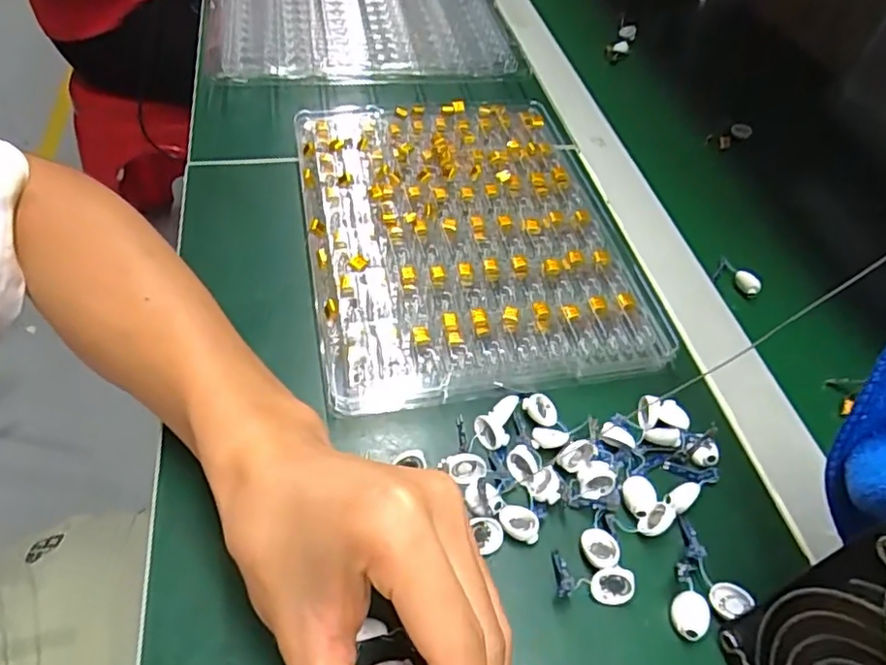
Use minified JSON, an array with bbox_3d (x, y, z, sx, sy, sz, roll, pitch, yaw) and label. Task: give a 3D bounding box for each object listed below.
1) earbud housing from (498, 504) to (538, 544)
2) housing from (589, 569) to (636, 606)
[{"bbox_3d":[0.036,0.087,0.281,0.019,0.006,0.015,27,54,14],"label":"earbud housing"},{"bbox_3d":[0.074,0.111,0.266,0.019,0.005,0.016,-7,90,7],"label":"housing"}]

